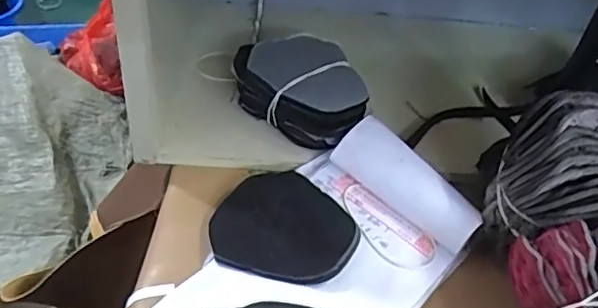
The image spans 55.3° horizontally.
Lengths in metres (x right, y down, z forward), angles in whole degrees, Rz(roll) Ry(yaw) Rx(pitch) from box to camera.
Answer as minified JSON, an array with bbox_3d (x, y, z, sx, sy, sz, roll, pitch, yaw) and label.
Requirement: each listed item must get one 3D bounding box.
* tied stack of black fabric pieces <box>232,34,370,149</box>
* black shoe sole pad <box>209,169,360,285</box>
[{"bbox_3d":[0.006,-0.061,0.529,0.128,0.057,0.089,27,46,22],"label":"tied stack of black fabric pieces"},{"bbox_3d":[-0.008,0.048,0.440,0.107,0.022,0.098,14,42,8],"label":"black shoe sole pad"}]

